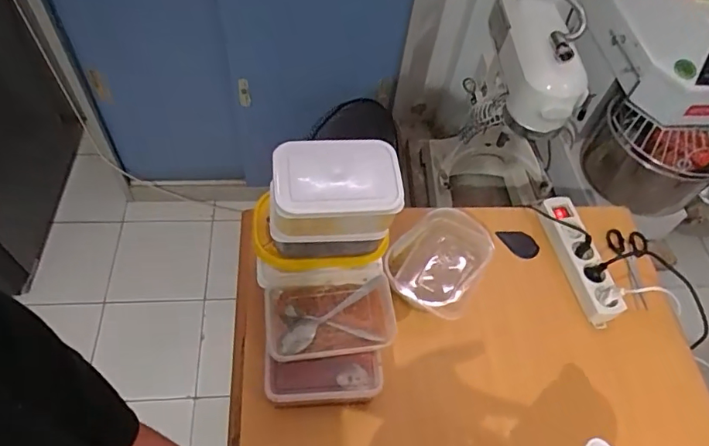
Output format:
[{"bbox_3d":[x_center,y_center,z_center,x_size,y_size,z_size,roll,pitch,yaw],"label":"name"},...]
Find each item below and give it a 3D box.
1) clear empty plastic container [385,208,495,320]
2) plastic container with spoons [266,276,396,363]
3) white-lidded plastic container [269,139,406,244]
[{"bbox_3d":[0.140,0.064,0.852,0.149,0.071,0.180,28,58,15],"label":"clear empty plastic container"},{"bbox_3d":[-0.034,0.133,0.712,0.178,0.041,0.115,-4,57,-8],"label":"plastic container with spoons"},{"bbox_3d":[-0.026,-0.039,0.647,0.161,0.080,0.110,-1,57,-6],"label":"white-lidded plastic container"}]

